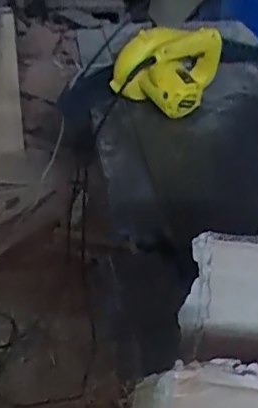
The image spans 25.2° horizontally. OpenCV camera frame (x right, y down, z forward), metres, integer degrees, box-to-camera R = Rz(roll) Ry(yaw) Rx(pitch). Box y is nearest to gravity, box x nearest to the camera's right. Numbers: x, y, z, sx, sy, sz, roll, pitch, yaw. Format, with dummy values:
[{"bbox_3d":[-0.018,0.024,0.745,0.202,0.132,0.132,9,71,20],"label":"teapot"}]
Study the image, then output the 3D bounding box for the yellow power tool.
[{"bbox_3d":[0.077,-0.273,1.194,0.211,0.164,0.125,5,35,8],"label":"yellow power tool"}]

